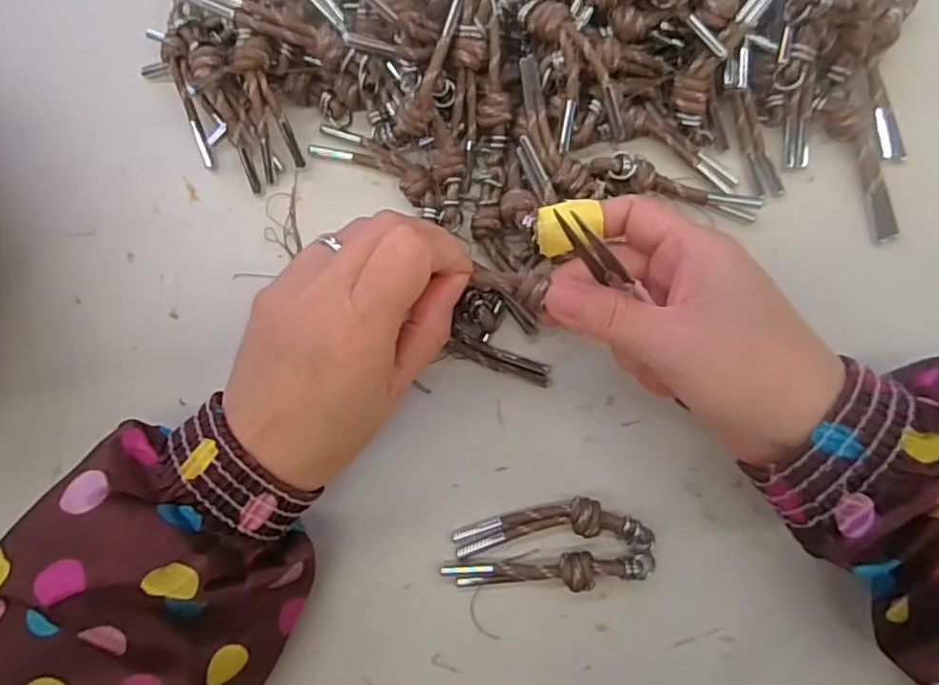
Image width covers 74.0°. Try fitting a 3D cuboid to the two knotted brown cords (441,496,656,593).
[{"bbox_3d":[0.036,0.090,0.278,0.092,0.016,0.036,-2,82,4],"label":"two knotted brown cords"}]

